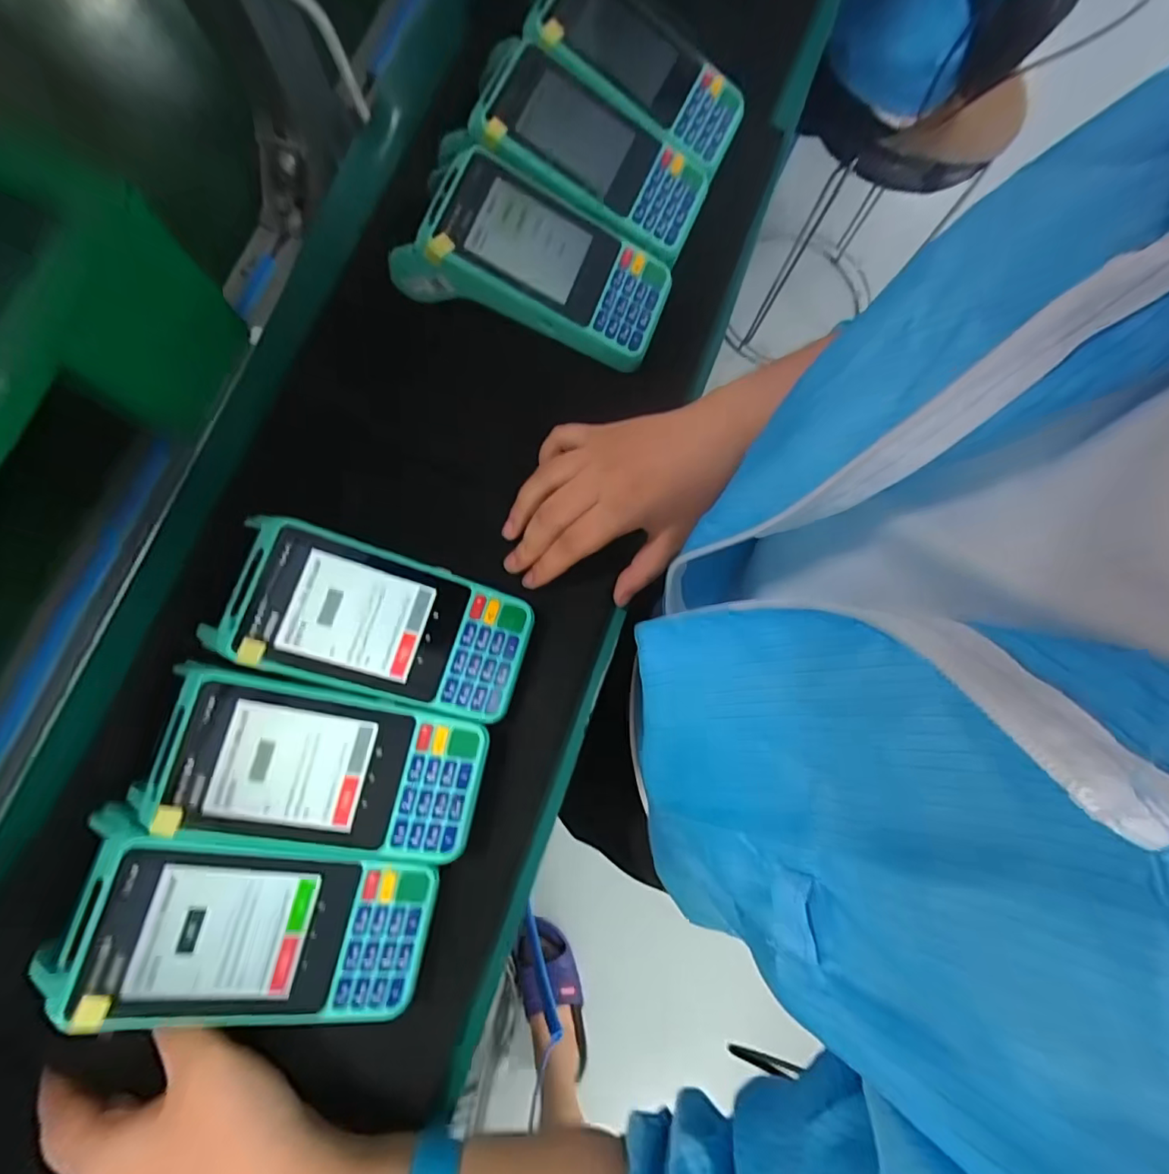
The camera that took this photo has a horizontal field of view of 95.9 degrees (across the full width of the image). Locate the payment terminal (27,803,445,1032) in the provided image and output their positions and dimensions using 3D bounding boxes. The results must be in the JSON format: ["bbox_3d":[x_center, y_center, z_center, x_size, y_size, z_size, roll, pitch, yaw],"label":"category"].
[{"bbox_3d":[-0.157,0.163,0.256,0.155,0.028,0.075,18,78,-18],"label":"payment terminal"}]

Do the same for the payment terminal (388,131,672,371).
[{"bbox_3d":[-0.029,-0.208,0.330,0.167,0.047,0.092,26,79,4],"label":"payment terminal"}]

